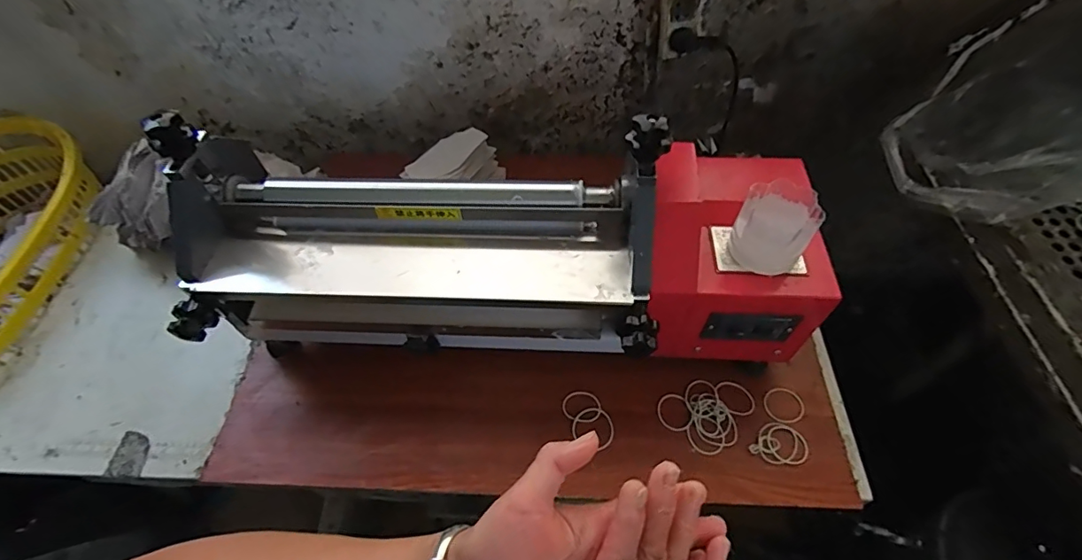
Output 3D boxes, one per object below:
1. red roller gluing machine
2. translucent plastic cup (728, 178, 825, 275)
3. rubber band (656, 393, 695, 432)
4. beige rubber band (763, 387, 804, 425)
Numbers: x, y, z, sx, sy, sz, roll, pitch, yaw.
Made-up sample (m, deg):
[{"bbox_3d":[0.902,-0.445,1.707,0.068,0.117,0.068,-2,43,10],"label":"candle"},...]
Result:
[{"bbox_3d":[-0.049,-0.033,0.603,0.734,0.266,0.228,0,55,4],"label":"red roller gluing machine"},{"bbox_3d":[0.251,-0.055,0.538,0.075,0.067,0.085,26,61,20],"label":"translucent plastic cup"},{"bbox_3d":[0.174,0.174,0.654,0.042,0.005,0.050,-16,56,-7],"label":"rubber band"},{"bbox_3d":[0.314,0.162,0.647,0.048,0.004,0.047,-2,55,3],"label":"beige rubber band"}]

